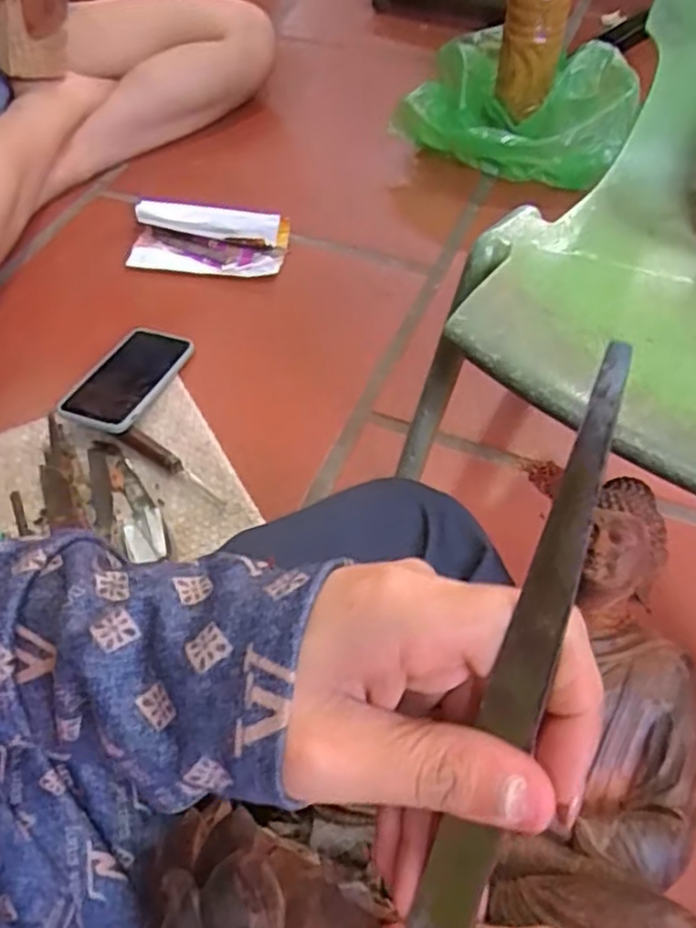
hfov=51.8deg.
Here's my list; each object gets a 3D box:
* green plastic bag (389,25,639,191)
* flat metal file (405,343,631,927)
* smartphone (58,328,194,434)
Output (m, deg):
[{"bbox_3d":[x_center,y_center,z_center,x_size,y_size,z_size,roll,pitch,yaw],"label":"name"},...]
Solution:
[{"bbox_3d":[0.229,-0.490,0.969,0.258,0.114,0.237,26,61,19],"label":"green plastic bag"},{"bbox_3d":[0.038,0.056,0.169,0.015,0.169,0.004,17,17,16],"label":"flat metal file"},{"bbox_3d":[-0.239,-0.096,0.775,0.091,0.018,0.151,11,47,17],"label":"smartphone"}]

